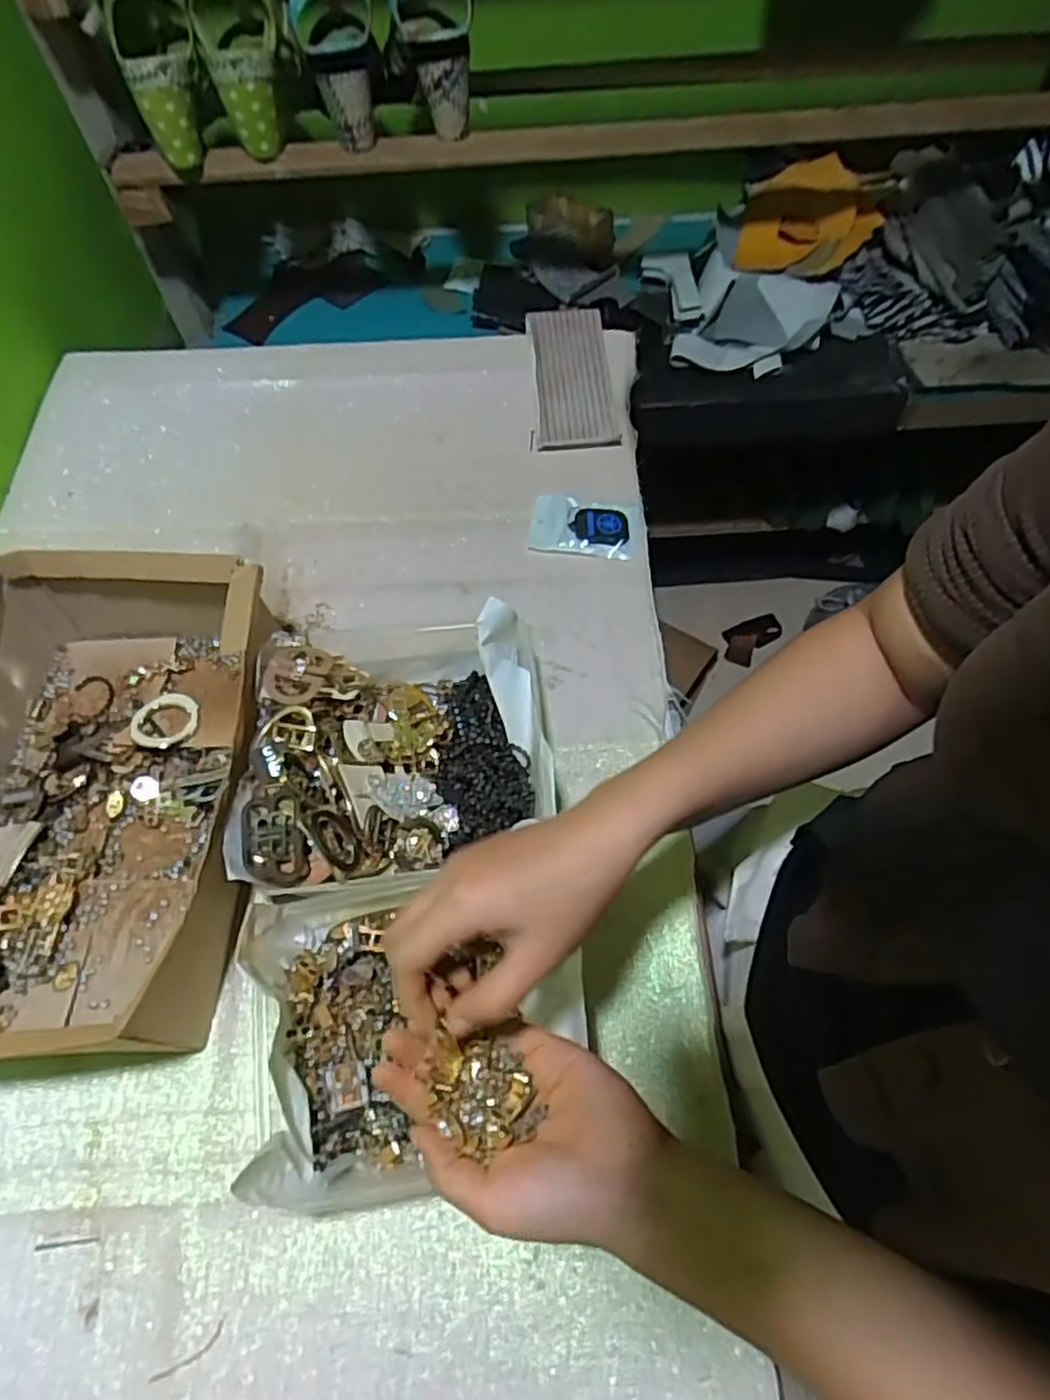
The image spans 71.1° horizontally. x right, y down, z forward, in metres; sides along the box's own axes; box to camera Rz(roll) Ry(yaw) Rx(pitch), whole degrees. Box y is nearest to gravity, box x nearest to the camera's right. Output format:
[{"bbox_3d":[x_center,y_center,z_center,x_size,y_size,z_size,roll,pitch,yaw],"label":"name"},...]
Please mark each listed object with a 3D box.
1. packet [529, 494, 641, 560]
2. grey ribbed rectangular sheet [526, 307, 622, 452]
[{"bbox_3d":[0.055,-0.162,0.680,0.094,0.012,0.064,7,61,6],"label":"packet"},{"bbox_3d":[0.050,-0.332,0.755,0.077,0.015,0.172,-4,70,0],"label":"grey ribbed rectangular sheet"}]

